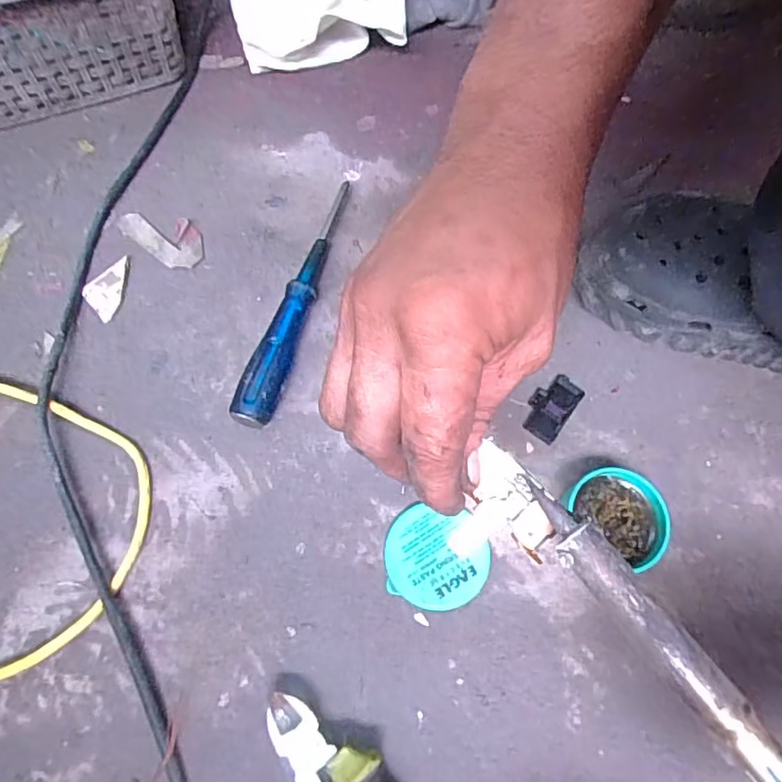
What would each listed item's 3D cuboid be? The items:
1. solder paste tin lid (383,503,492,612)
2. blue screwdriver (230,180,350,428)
[{"bbox_3d":[0.028,0.101,0.352,0.061,0.010,0.057,1,71,-2],"label":"solder paste tin lid"},{"bbox_3d":[-0.060,-0.065,0.402,0.025,0.029,0.193,20,71,4],"label":"blue screwdriver"}]

